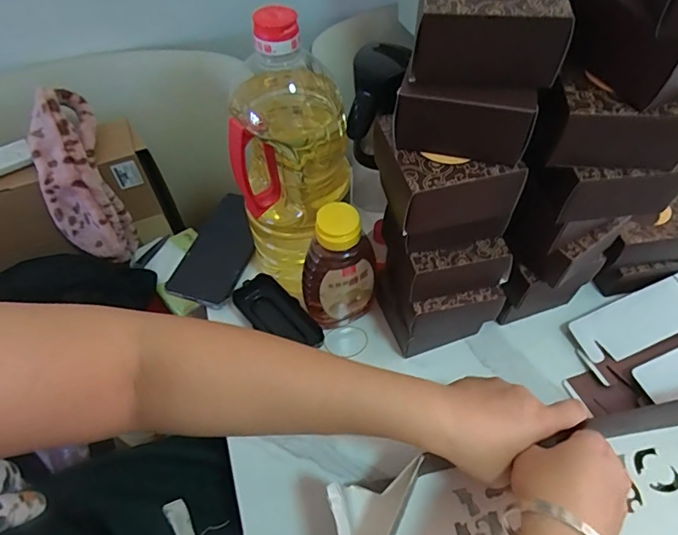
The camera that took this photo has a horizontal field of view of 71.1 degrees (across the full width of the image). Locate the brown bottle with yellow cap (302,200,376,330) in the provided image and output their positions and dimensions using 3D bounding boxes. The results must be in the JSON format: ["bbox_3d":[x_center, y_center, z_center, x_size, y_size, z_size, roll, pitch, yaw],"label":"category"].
[{"bbox_3d":[0.002,0.006,0.463,0.050,0.150,0.071,38,64,24],"label":"brown bottle with yellow cap"}]

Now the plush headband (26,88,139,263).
[{"bbox_3d":[-0.338,-0.108,0.616,0.078,0.224,0.077,-16,19,-7],"label":"plush headband"}]

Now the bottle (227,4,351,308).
[{"bbox_3d":[-0.047,-0.094,0.454,0.099,0.286,0.110,18,58,13],"label":"bottle"}]

